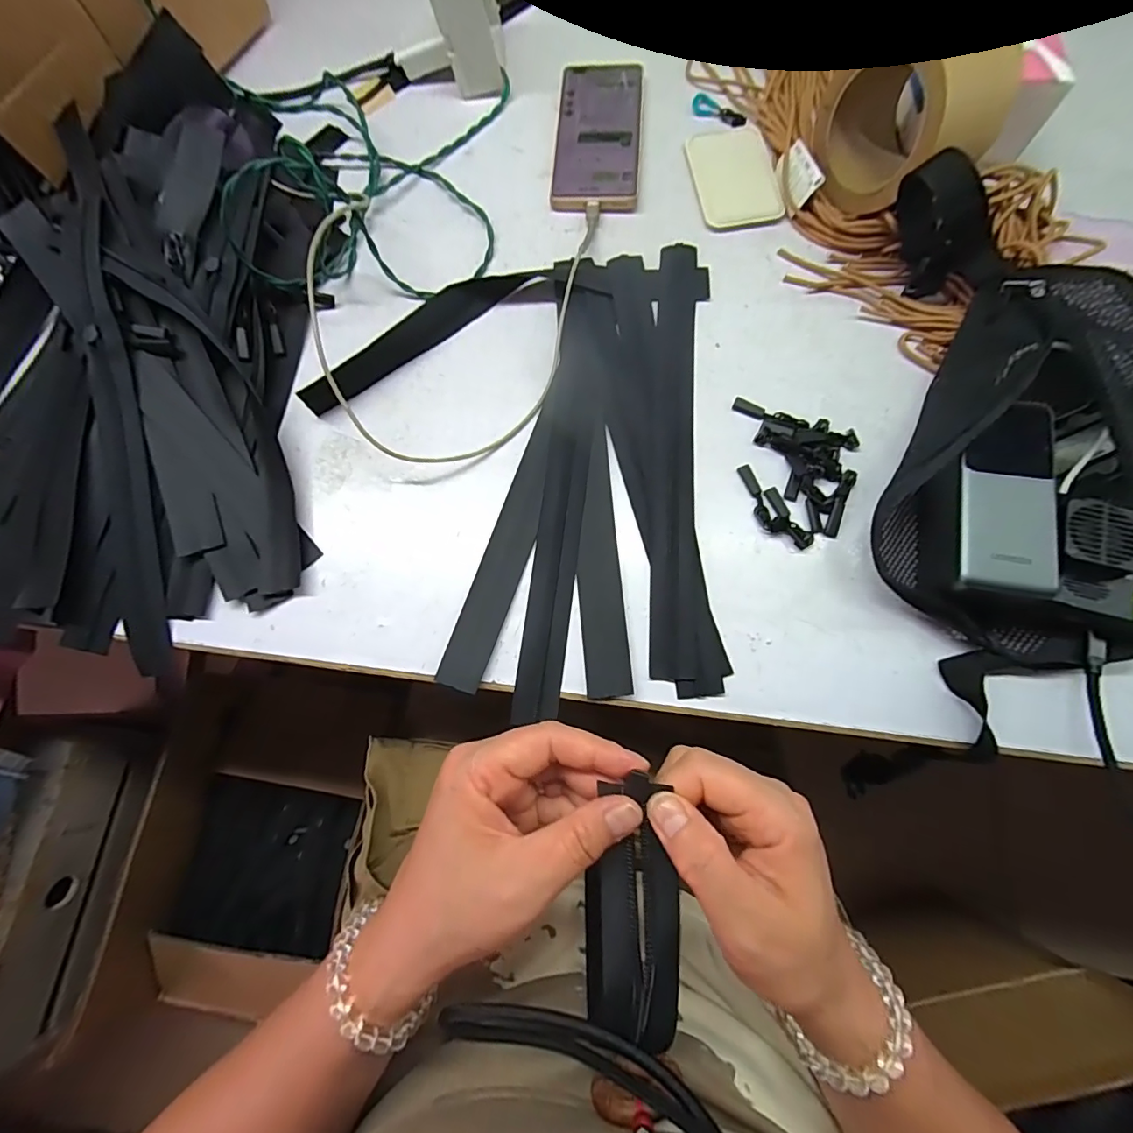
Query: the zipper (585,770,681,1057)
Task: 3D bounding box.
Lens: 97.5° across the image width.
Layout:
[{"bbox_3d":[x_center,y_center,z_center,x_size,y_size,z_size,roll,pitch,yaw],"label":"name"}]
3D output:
[{"bbox_3d":[0.029,0.145,0.215,0.038,0.014,0.098,3,73,2],"label":"zipper"}]

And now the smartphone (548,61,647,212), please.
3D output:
[{"bbox_3d":[0.029,-0.389,0.442,0.075,0.010,0.169,4,77,2],"label":"smartphone"}]

